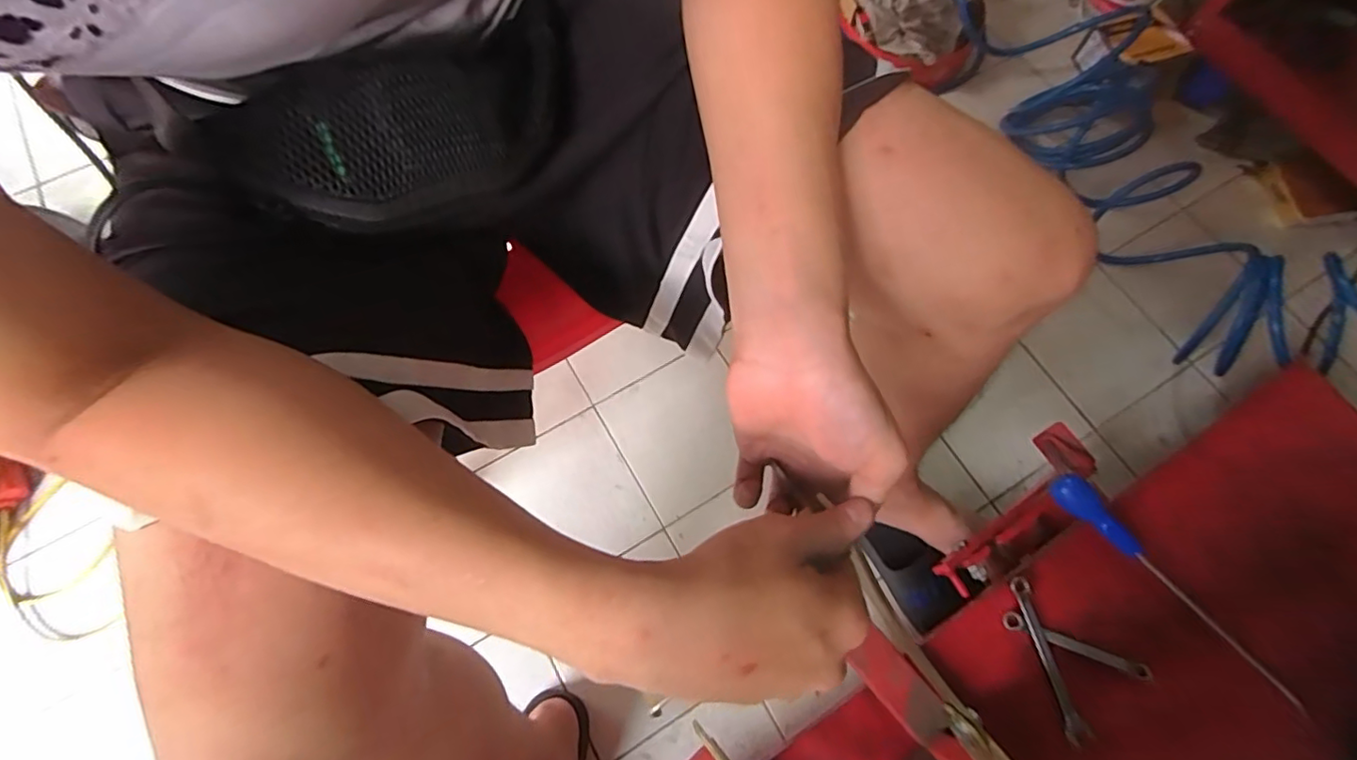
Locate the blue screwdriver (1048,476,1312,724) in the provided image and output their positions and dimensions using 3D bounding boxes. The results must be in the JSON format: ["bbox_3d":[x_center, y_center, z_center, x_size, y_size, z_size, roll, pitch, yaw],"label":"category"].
[{"bbox_3d":[0.472,0.195,0.556,0.030,0.024,0.258,-39,75,-13],"label":"blue screwdriver"}]

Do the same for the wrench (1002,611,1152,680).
[{"bbox_3d":[0.379,0.254,0.550,0.131,0.013,0.016,21,71,7],"label":"wrench"}]

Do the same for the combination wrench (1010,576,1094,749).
[{"bbox_3d":[0.350,0.263,0.548,0.022,0.014,0.144,-10,70,-4],"label":"combination wrench"}]

